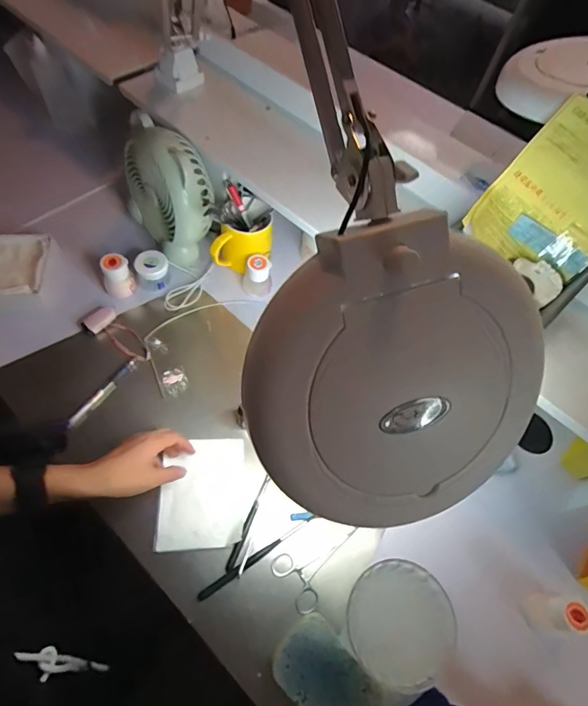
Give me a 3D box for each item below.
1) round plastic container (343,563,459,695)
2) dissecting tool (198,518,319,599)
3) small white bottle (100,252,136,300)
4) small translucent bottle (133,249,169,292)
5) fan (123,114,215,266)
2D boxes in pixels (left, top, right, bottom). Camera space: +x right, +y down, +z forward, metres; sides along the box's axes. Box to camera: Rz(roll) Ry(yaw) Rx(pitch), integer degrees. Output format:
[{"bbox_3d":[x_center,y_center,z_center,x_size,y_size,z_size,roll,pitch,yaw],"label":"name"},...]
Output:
[{"bbox_3d":[0.122,0.311,0.473,0.112,0.032,0.121,3,61,-6],"label":"round plastic container"},{"bbox_3d":[-0.043,0.253,0.510,0.164,0.005,0.011,-27,68,-20],"label":"dissecting tool"},{"bbox_3d":[-0.300,-0.130,0.692,0.050,0.061,0.044,-26,67,-20],"label":"small white bottle"},{"bbox_3d":[-0.242,-0.141,0.704,0.054,0.058,0.051,-12,63,-14],"label":"small translucent bottle"},{"bbox_3d":[-0.217,-0.270,0.706,0.131,0.191,0.184,-17,64,-16],"label":"fan"}]

